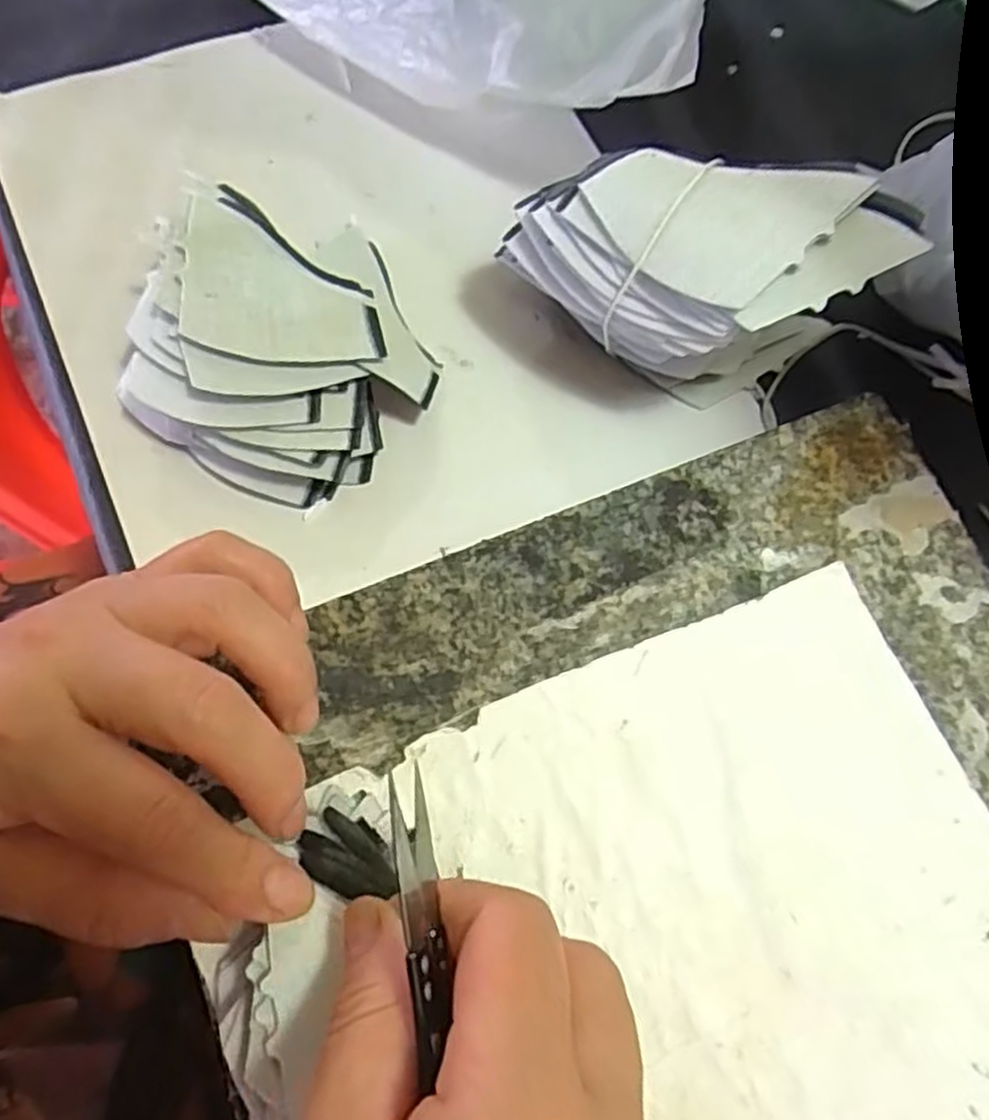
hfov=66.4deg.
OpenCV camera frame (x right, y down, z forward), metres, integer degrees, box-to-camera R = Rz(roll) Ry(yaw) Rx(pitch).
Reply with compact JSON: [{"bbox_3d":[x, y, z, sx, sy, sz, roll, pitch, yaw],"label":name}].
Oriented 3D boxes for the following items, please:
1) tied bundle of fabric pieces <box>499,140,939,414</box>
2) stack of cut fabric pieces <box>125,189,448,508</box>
[{"bbox_3d":[0.071,-0.100,0.287,0.135,0.088,0.057,8,74,0],"label":"tied bundle of fabric pieces"},{"bbox_3d":[-0.080,-0.088,0.301,0.109,0.046,0.120,36,76,8],"label":"stack of cut fabric pieces"}]

